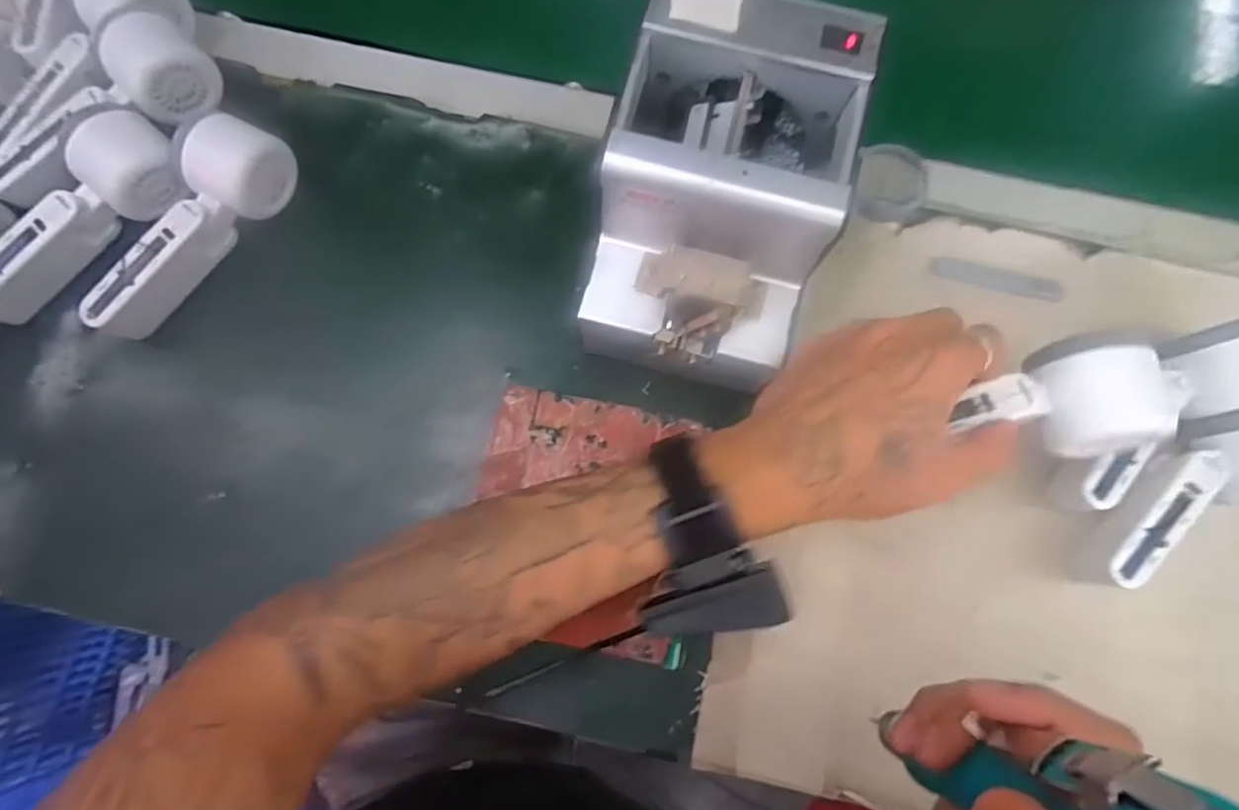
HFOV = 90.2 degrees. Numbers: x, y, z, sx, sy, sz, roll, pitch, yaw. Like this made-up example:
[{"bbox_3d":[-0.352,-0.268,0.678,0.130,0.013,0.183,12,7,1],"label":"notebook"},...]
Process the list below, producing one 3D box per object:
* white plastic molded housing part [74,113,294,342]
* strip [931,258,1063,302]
[{"bbox_3d":[-0.292,-0.121,0.413,0.052,0.053,0.168,41,81,9],"label":"white plastic molded housing part"},{"bbox_3d":[0.276,-0.092,0.453,0.096,0.011,0.013,13,78,4],"label":"strip"}]

